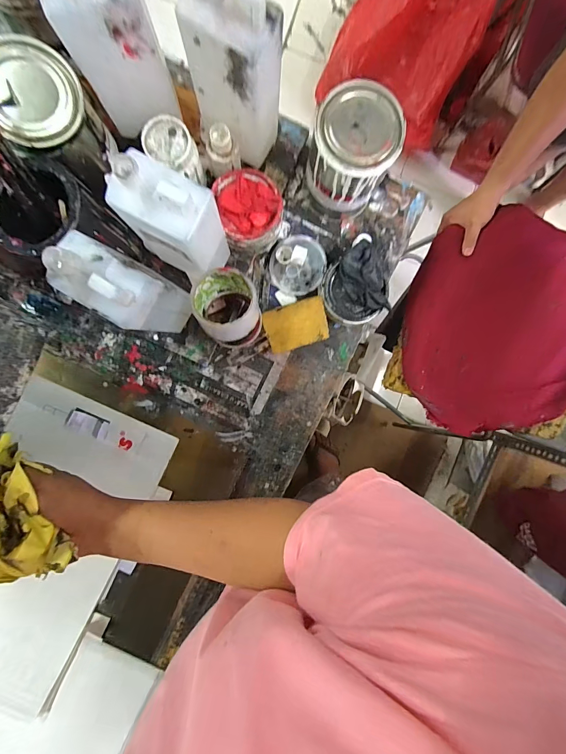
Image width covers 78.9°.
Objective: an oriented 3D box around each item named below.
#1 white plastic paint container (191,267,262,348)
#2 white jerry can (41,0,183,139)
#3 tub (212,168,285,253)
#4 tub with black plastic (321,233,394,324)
[{"bbox_3d":[-0.078,-0.095,0.499,0.087,0.097,0.102,-41,94,-2],"label":"white plastic paint container"},{"bbox_3d":[-0.196,-0.382,0.409,0.096,0.189,0.049,-14,93,-3],"label":"white jerry can"},{"bbox_3d":[-0.044,-0.239,0.505,0.087,0.068,0.107,-14,93,-3],"label":"tub"},{"bbox_3d":[0.108,-0.141,0.535,0.102,0.051,0.116,-23,93,-3],"label":"tub with black plastic"}]

